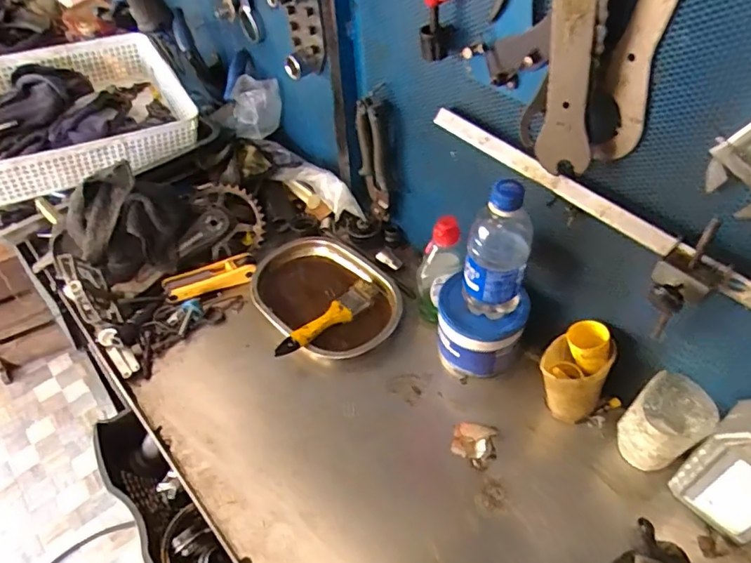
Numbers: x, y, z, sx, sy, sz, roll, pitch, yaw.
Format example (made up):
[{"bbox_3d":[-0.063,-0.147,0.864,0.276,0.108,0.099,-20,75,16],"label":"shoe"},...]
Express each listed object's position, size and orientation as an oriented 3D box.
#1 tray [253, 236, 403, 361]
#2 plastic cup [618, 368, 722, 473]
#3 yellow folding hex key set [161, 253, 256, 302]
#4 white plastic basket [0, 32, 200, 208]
[{"bbox_3d":[-0.068,0.018,0.762,0.216,0.034,0.164,31,56,28],"label":"tray"},{"bbox_3d":[0.291,0.155,0.567,0.071,0.103,0.066,-28,51,-21],"label":"plastic cup"},{"bbox_3d":[-0.234,-0.003,0.788,0.127,0.029,0.038,-16,48,-12],"label":"yellow folding hex key set"},{"bbox_3d":[-0.468,-0.267,0.870,0.347,0.118,0.240,-27,50,-19],"label":"white plastic basket"}]

